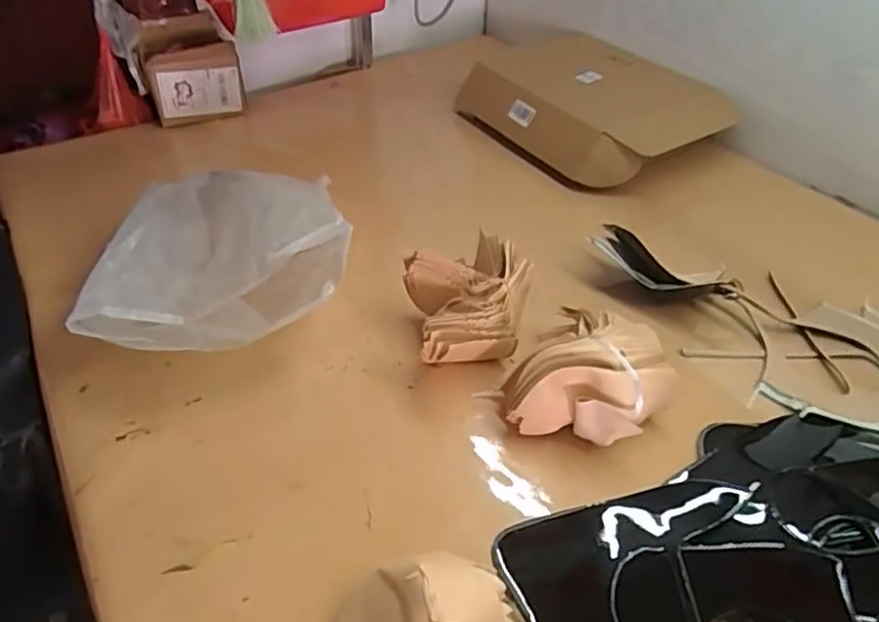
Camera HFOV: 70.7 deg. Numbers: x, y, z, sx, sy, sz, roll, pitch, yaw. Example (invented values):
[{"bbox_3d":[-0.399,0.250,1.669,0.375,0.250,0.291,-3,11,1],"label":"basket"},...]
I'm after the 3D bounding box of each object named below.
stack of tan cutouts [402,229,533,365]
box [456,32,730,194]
[{"bbox_3d":[0.033,0.000,0.665,0.127,0.089,0.151,-9,41,-9],"label":"stack of tan cutouts"},{"bbox_3d":[0.248,-0.360,1.071,0.308,0.104,0.430,-23,45,-24],"label":"box"}]

